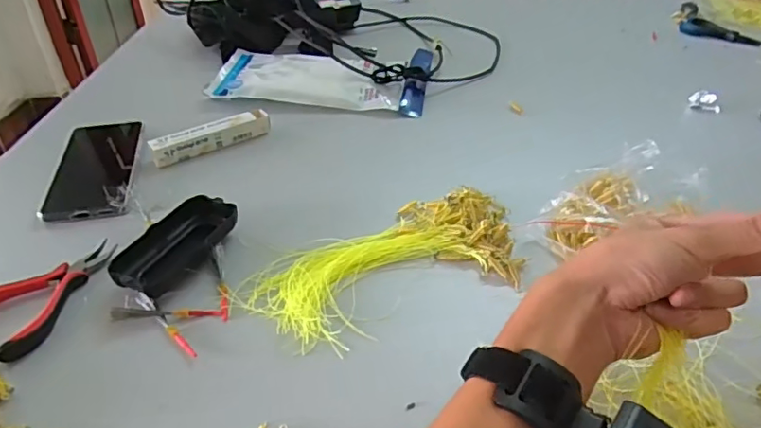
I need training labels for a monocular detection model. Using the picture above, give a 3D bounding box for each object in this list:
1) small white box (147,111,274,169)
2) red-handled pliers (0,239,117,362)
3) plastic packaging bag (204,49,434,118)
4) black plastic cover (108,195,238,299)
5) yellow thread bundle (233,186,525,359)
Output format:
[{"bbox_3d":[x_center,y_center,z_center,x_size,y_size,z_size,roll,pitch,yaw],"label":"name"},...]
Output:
[{"bbox_3d":[-0.185,-0.086,0.594,0.134,0.026,0.018,-26,45,-30],"label":"small white box"},{"bbox_3d":[-0.271,0.059,0.415,0.066,0.013,0.119,8,39,9],"label":"red-handled pliers"},{"bbox_3d":[-0.079,-0.184,0.716,0.280,0.029,0.127,4,38,4],"label":"plastic packaging bag"},{"bbox_3d":[-0.173,0.028,0.456,0.058,0.023,0.113,19,42,22],"label":"black plastic cover"},{"bbox_3d":[0.010,0.038,0.446,0.240,0.022,0.118,-16,41,-21],"label":"yellow thread bundle"}]

